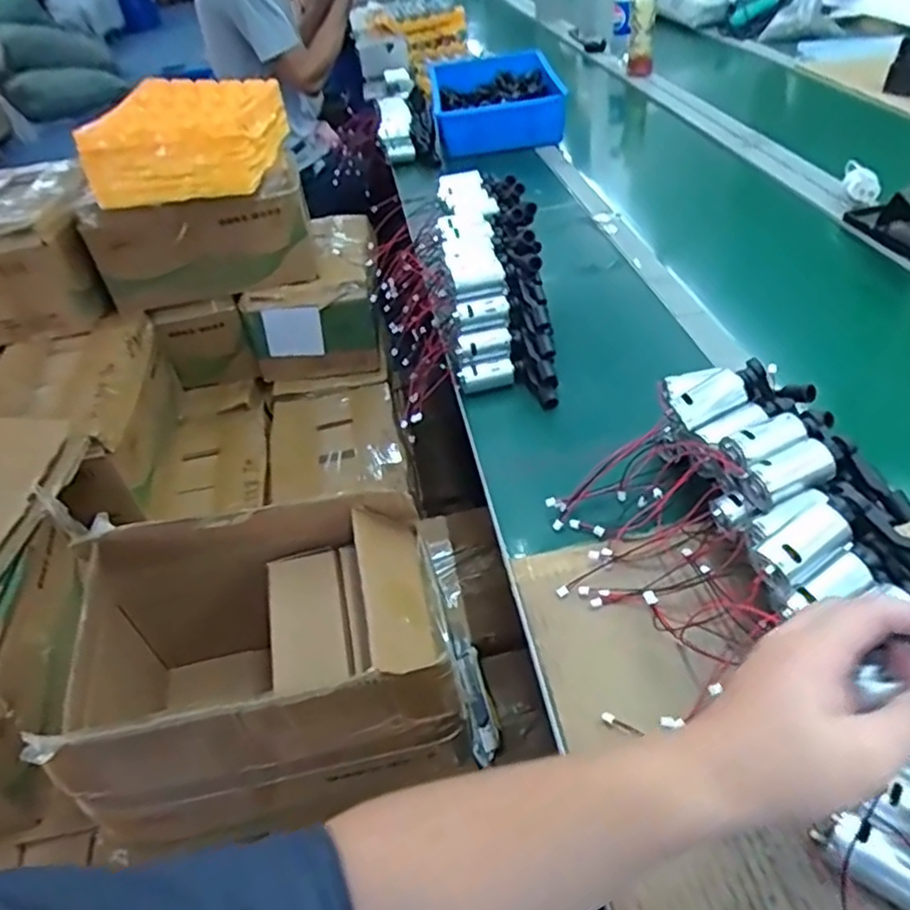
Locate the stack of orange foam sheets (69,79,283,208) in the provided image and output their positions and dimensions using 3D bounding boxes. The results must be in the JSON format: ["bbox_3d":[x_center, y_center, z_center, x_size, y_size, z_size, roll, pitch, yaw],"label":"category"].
[{"bbox_3d":[-0.421,-0.518,1.050,0.262,0.117,0.355,-8,43,0],"label":"stack of orange foam sheets"}]

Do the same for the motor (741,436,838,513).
[{"bbox_3d":[0.259,0.014,0.507,0.068,0.028,0.033,-28,46,-3],"label":"motor"}]

